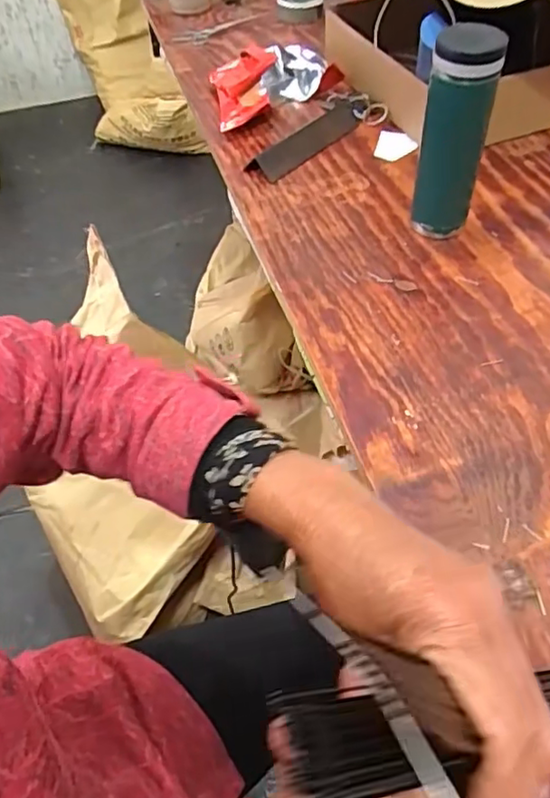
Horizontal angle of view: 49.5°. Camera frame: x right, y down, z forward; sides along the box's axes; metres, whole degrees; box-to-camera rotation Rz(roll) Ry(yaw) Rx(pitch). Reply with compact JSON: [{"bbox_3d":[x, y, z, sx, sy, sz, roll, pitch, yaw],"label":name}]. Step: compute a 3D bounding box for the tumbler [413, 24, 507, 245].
[{"bbox_3d":[0.172,-0.250,0.577,0.059,0.187,0.057,-2,50,2],"label":"tumbler"}]

